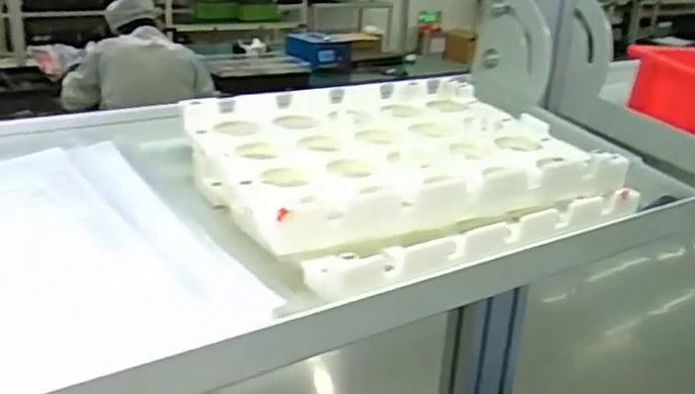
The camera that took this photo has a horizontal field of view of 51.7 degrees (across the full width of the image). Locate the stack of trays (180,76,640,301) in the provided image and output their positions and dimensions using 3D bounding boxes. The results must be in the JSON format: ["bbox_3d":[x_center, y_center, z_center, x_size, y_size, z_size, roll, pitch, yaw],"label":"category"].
[{"bbox_3d":[0.039,-0.022,0.463,0.251,0.045,0.203,-9,24,-29],"label":"stack of trays"}]

